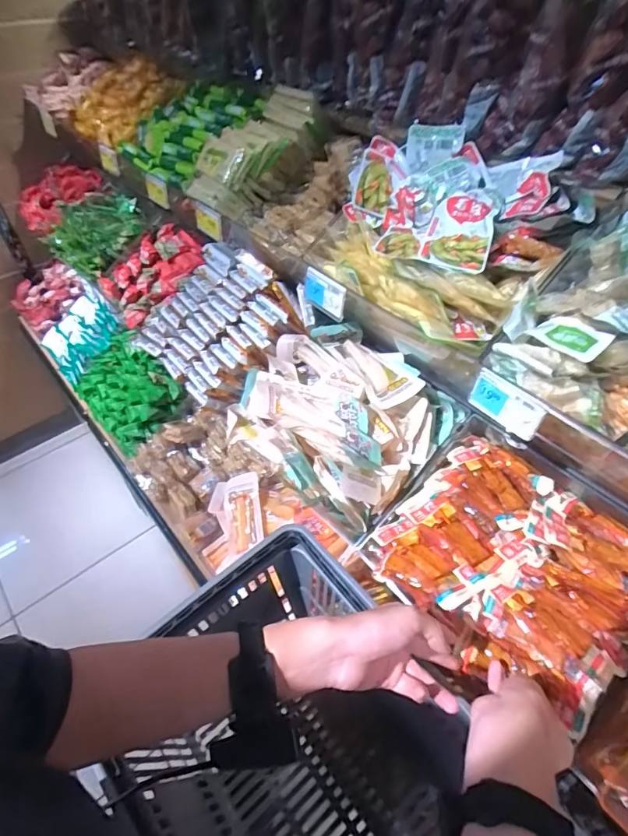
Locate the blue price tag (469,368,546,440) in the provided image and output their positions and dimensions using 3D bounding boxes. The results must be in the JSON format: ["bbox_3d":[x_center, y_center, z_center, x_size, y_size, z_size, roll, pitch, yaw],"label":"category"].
[{"bbox_3d":[0.199,-0.013,0.469,0.011,0.044,0.075,-30,54,-24],"label":"blue price tag"}]

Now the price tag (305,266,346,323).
[{"bbox_3d":[0.014,-0.168,0.615,0.010,0.048,0.072,-26,57,-39],"label":"price tag"}]

